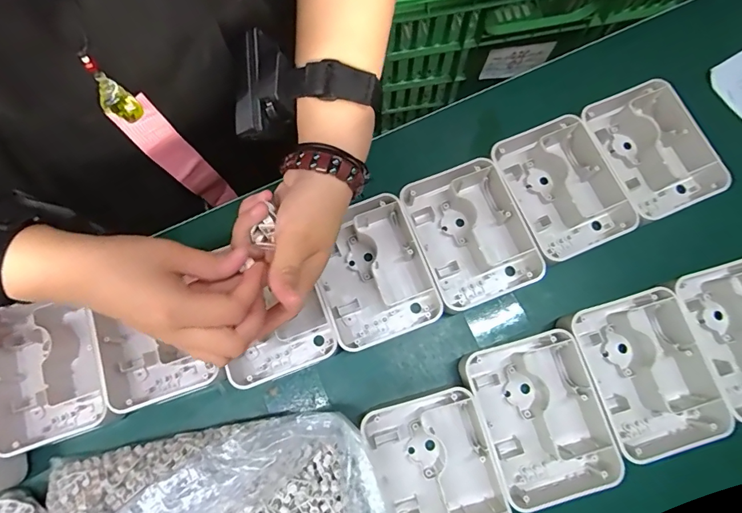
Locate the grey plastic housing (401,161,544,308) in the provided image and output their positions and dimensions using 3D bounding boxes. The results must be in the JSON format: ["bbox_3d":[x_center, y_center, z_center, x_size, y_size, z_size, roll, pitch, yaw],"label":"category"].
[{"bbox_3d":[0.090,-0.021,0.416,0.095,0.037,0.132,-21,77,-5],"label":"grey plastic housing"}]

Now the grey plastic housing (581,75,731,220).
[{"bbox_3d":[0.269,-0.105,0.427,0.097,0.041,0.132,-20,77,-5],"label":"grey plastic housing"}]

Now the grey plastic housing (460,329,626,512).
[{"bbox_3d":[0.142,0.138,0.371,0.100,0.040,0.130,-18,77,-4],"label":"grey plastic housing"}]

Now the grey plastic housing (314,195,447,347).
[{"bbox_3d":[0.001,0.013,0.411,0.105,0.039,0.132,-21,77,-5],"label":"grey plastic housing"}]

